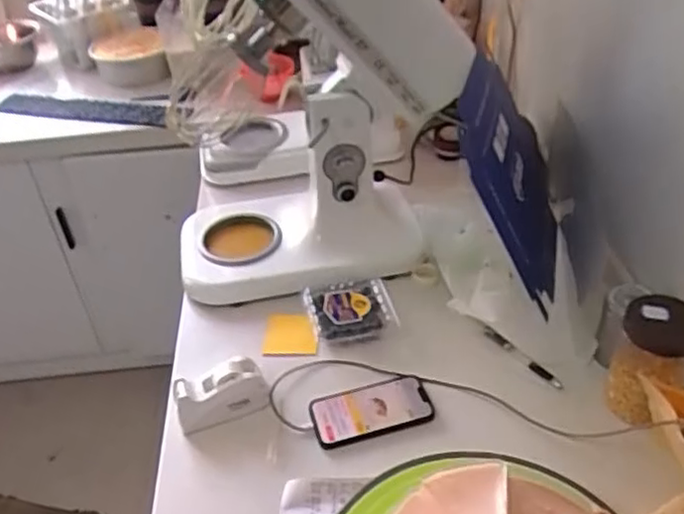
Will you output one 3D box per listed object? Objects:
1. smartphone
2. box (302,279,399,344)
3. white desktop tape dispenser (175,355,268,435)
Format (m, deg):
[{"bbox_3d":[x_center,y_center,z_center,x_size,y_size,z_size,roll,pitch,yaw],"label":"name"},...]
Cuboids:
[{"bbox_3d":[0.037,0.190,0.835,0.148,0.006,0.075,-12,39,-10],"label":"smartphone"},{"bbox_3d":[0.012,0.079,0.955,0.115,0.039,0.112,-11,39,-8],"label":"box"},{"bbox_3d":[-0.151,0.170,0.833,0.109,0.061,0.053,-17,40,-15],"label":"white desktop tape dispenser"}]

